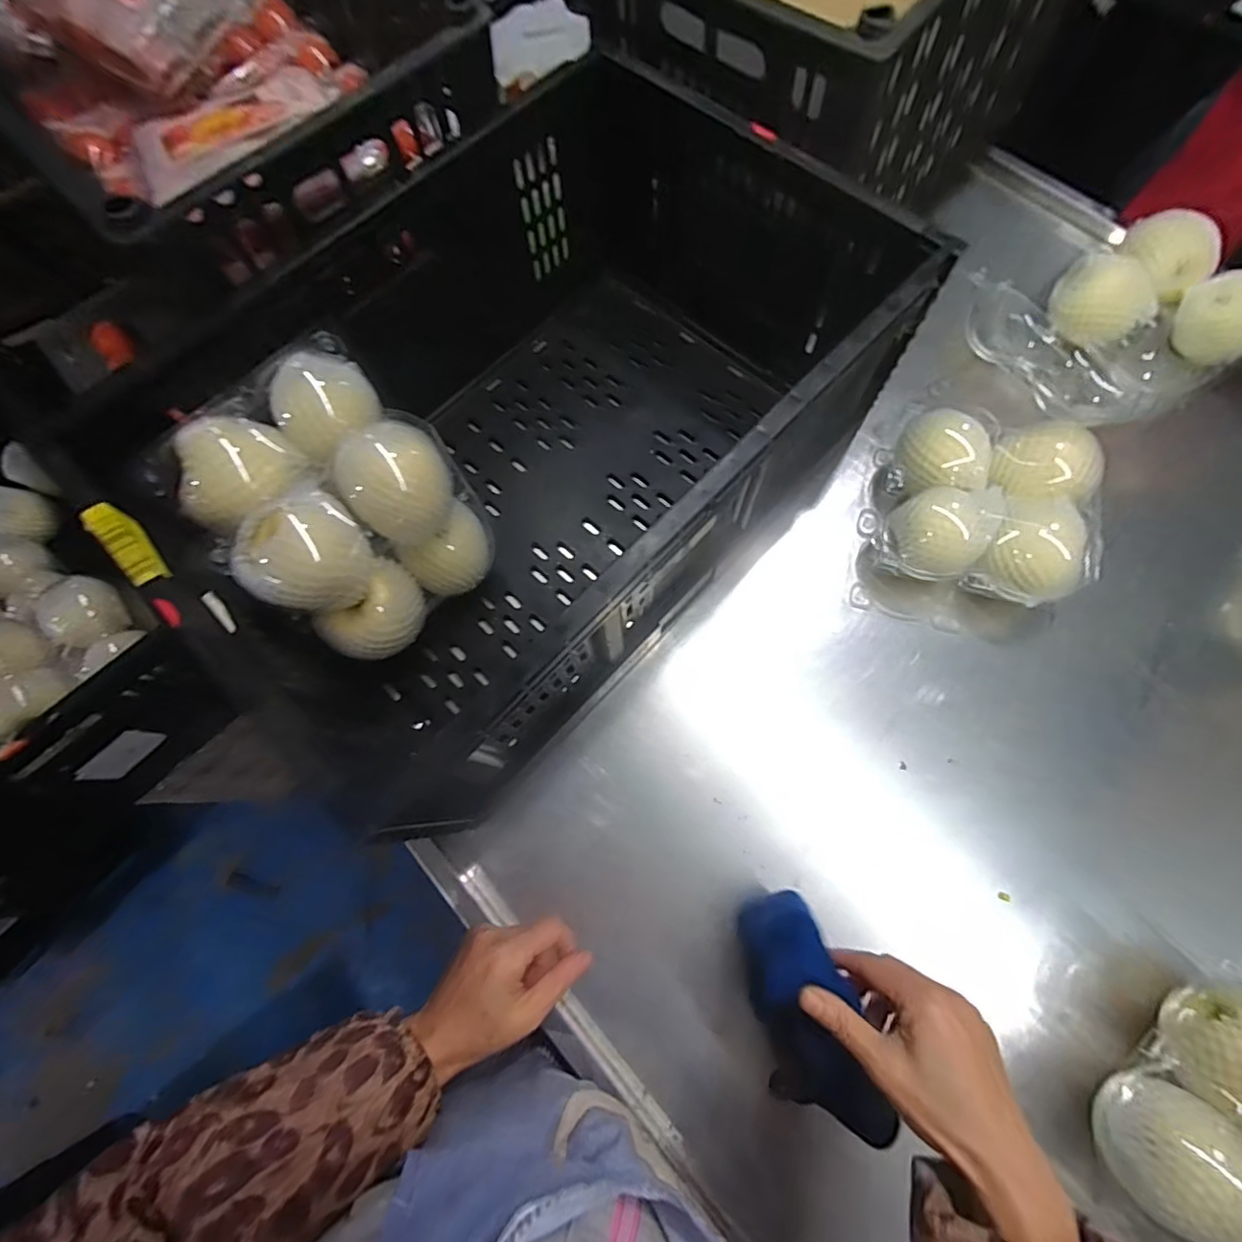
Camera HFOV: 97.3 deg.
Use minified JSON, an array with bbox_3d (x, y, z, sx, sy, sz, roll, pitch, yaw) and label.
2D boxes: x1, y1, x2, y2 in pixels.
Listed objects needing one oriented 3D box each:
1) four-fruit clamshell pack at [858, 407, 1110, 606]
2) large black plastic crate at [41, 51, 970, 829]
[{"bbox_3d":[0.357,-0.108,0.540,0.189,0.089,0.164,17,75,7],"label":"four-fruit clamshell pack"},{"bbox_3d":[-0.060,-0.195,0.514,0.623,0.230,0.413,-44,76,-10],"label":"large black plastic crate"}]

